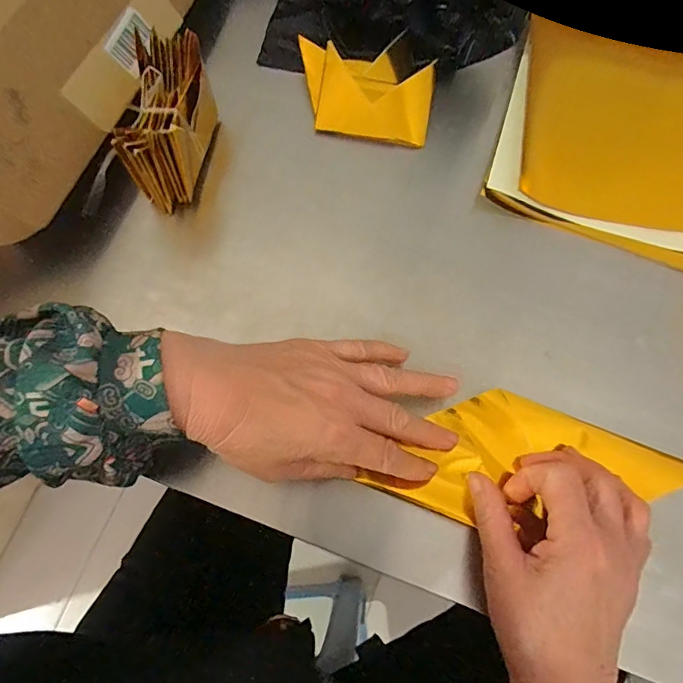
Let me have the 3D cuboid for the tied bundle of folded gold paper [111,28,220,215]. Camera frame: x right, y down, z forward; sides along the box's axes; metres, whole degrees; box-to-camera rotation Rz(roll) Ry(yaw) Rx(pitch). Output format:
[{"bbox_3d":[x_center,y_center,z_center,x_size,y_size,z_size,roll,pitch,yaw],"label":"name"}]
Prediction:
[{"bbox_3d":[-0.134,-0.169,0.365,0.047,0.082,0.113,2,72,2],"label":"tied bundle of folded gold paper"}]

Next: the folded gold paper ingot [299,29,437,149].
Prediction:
[{"bbox_3d":[0.022,-0.228,0.412,0.117,0.032,0.090,6,72,3],"label":"folded gold paper ingot"}]

